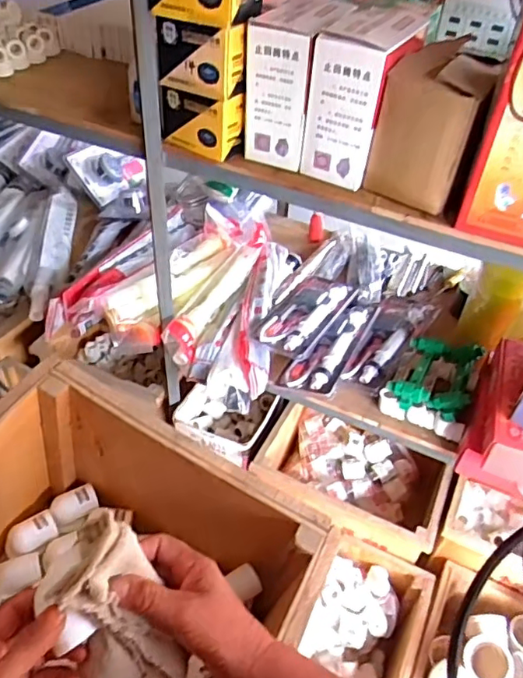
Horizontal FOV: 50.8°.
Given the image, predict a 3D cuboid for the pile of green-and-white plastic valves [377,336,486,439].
[{"bbox_3d":[0.351,0.090,1.126,0.166,0.110,0.170,22,46,16],"label":"pile of green-and-white plastic valves"}]

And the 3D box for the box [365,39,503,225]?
[{"bbox_3d":[0.238,-0.296,0.757,0.128,0.178,0.161,20,46,14],"label":"box"}]

